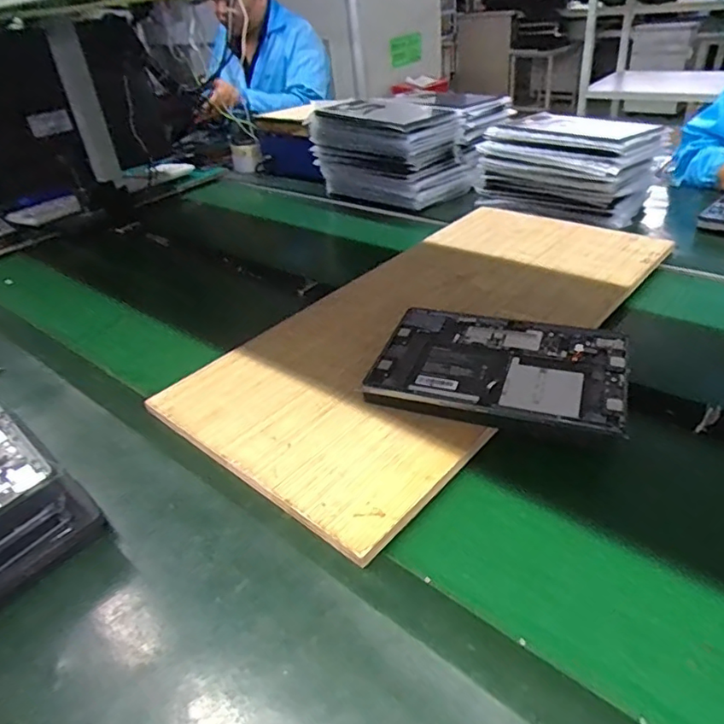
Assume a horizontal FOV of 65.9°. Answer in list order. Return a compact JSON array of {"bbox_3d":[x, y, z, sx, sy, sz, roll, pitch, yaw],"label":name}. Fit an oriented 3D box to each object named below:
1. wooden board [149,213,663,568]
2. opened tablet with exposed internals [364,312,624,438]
[{"bbox_3d":[0.103,-0.057,0.747,0.343,0.022,0.689,23,45,36],"label":"wooden board"},{"bbox_3d":[0.148,0.010,0.608,0.252,0.033,0.180,9,38,22],"label":"opened tablet with exposed internals"}]

